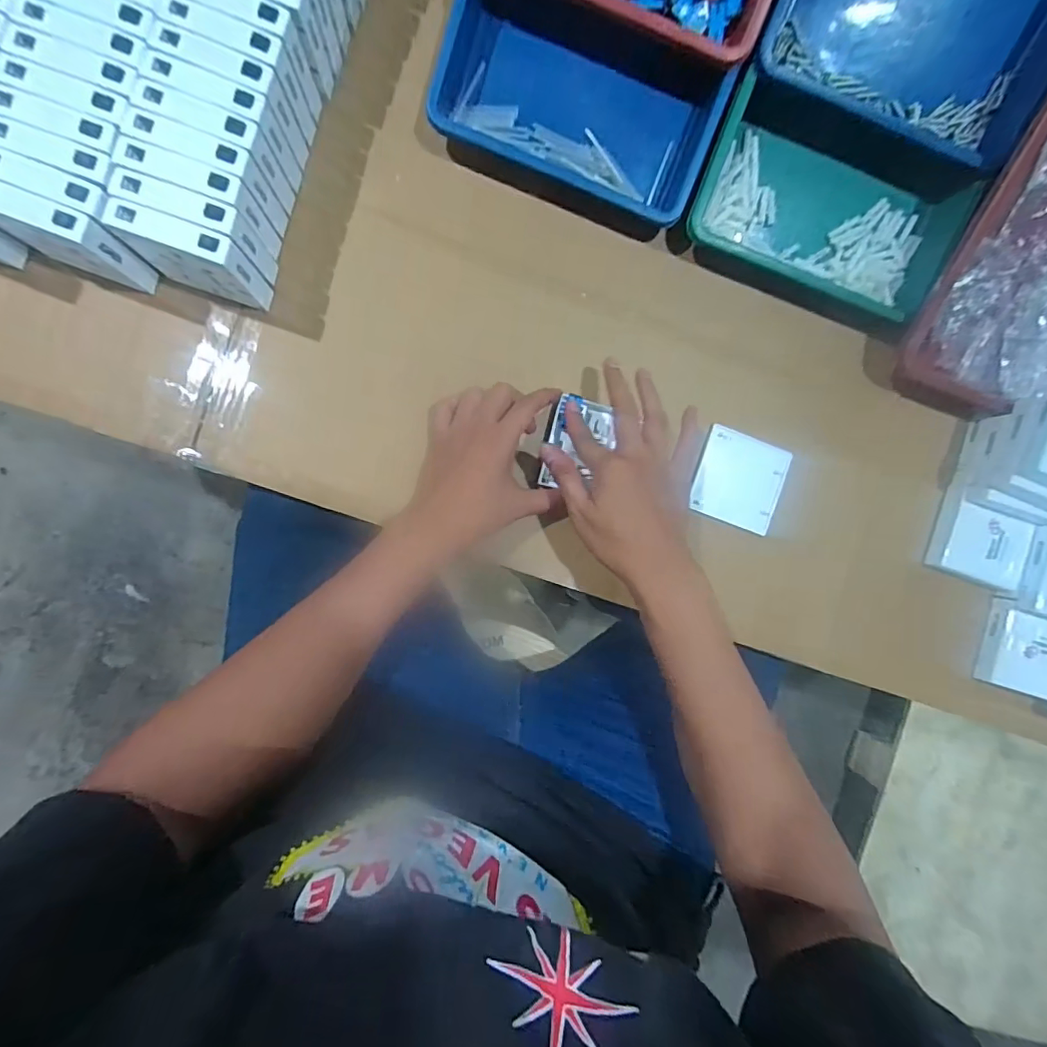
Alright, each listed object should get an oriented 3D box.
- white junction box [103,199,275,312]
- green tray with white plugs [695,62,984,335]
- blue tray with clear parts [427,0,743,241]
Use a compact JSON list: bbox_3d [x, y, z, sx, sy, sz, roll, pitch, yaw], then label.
[{"bbox_3d":[-0.260,-0.207,0.403,0.087,0.088,0.025,15,90,-6],"label":"white junction box"},{"bbox_3d":[0.274,-0.282,0.466,0.237,0.064,0.144,24,89,-6],"label":"green tray with white plugs"},{"bbox_3d":[0.047,-0.361,0.445,0.237,0.056,0.135,18,89,-6],"label":"blue tray with clear parts"}]

